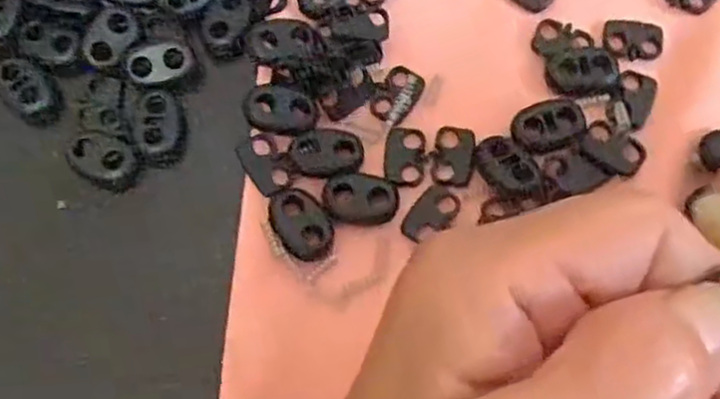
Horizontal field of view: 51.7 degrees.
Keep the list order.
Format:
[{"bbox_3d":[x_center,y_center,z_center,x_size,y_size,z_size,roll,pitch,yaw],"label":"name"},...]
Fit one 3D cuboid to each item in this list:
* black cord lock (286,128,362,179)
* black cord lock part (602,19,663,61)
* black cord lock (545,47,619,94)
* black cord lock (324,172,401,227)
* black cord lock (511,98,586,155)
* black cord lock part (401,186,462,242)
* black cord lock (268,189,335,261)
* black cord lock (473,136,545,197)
[{"bbox_3d":[-0.010,-0.014,0.217,0.021,0.004,0.015,-1,74,2],"label":"black cord lock"},{"bbox_3d":[0.084,-0.050,0.228,0.018,0.004,0.013,7,74,4],"label":"black cord lock part"},{"bbox_3d":[0.068,-0.039,0.224,0.021,0.004,0.014,-10,74,-1],"label":"black cord lock"},{"bbox_3d":[0.000,-0.001,0.212,0.021,0.004,0.015,3,74,3],"label":"black cord lock"},{"bbox_3d":[0.055,-0.022,0.217,0.022,0.004,0.015,-21,74,-4],"label":"black cord lock"},{"bbox_3d":[0.021,0.004,0.212,0.012,0.004,0.018,37,78,12],"label":"black cord lock part"},{"bbox_3d":[-0.017,0.006,0.209,0.015,0.004,0.022,-36,76,-8],"label":"black cord lock"},{"bbox_3d":[0.043,-0.010,0.214,0.013,0.006,0.021,-34,75,-7],"label":"black cord lock"}]

